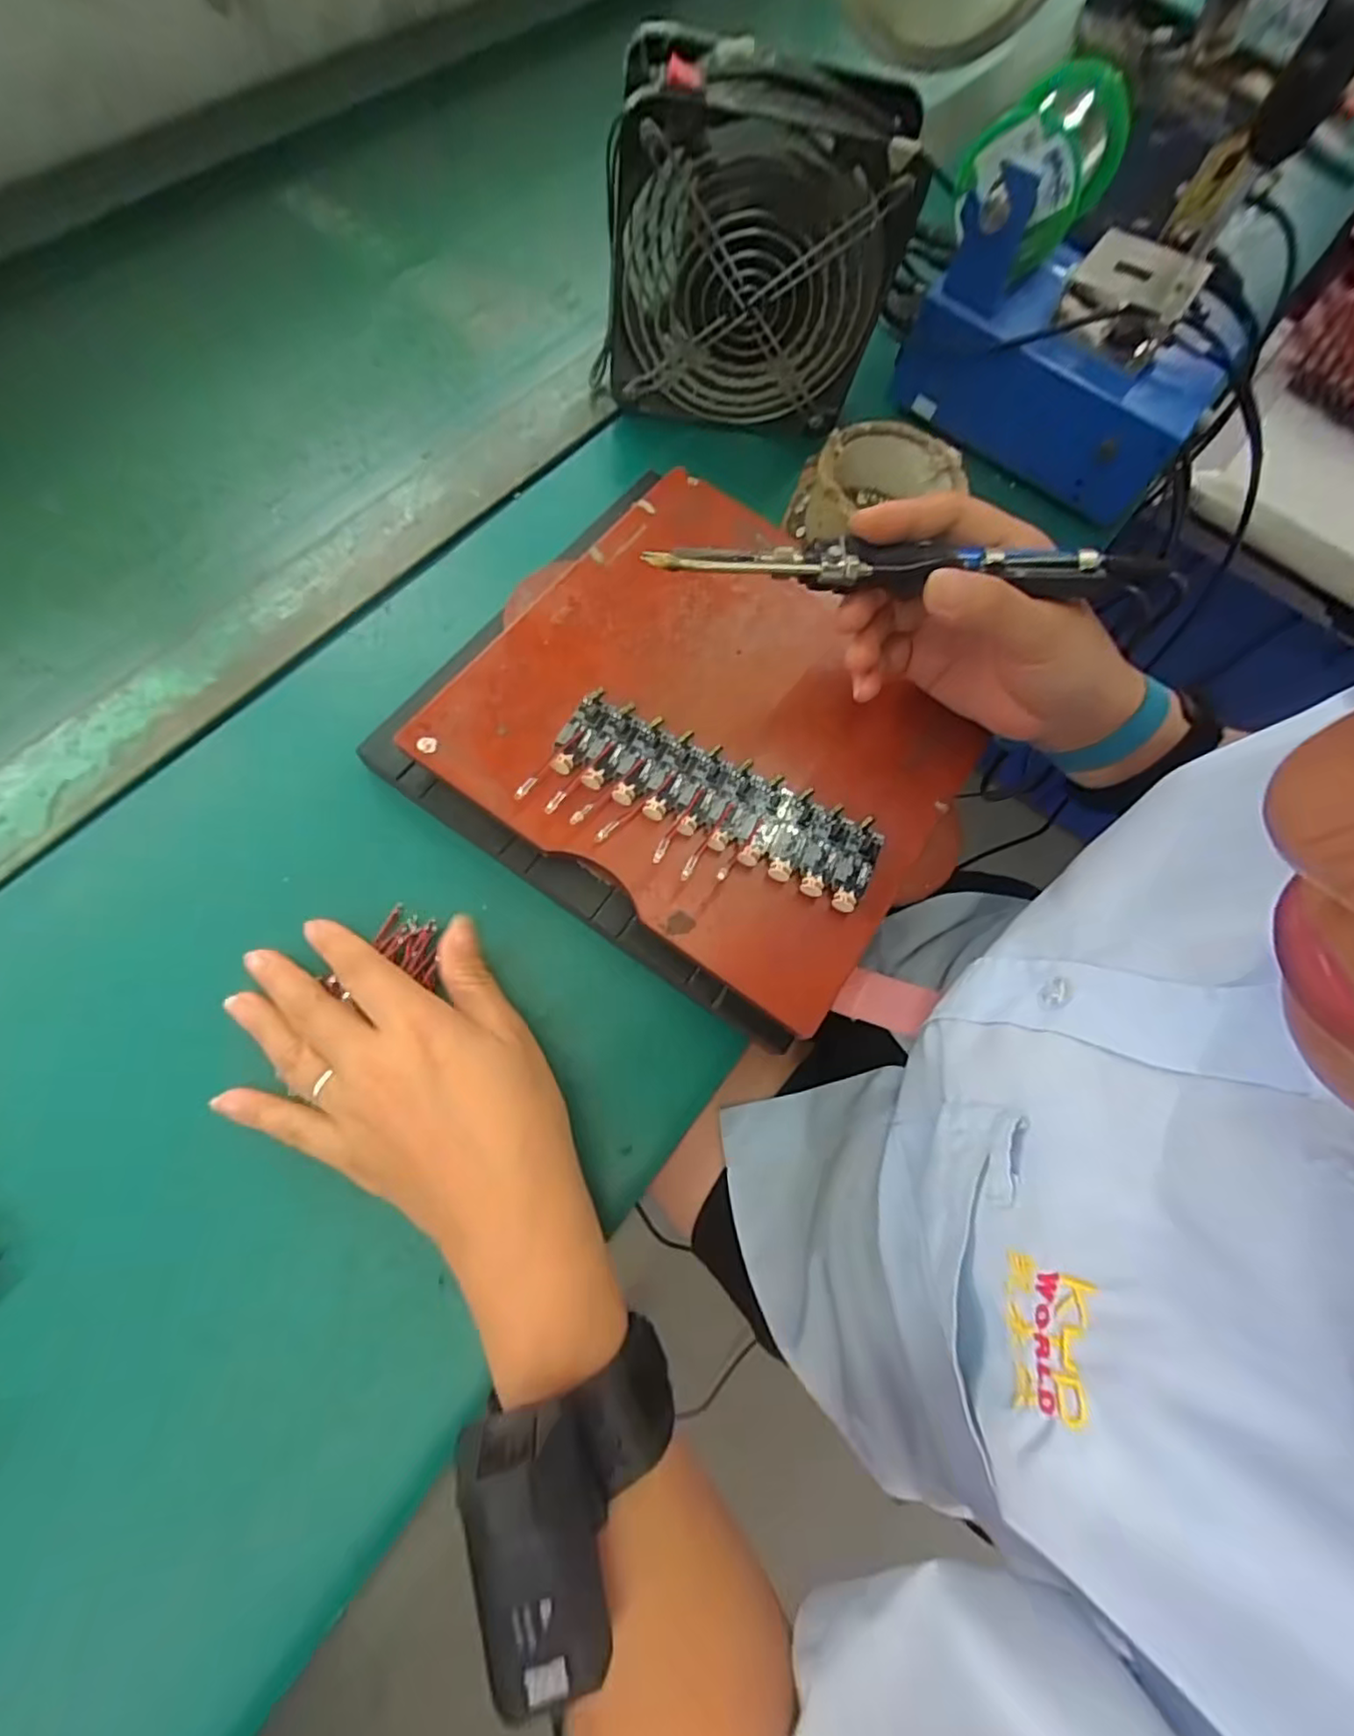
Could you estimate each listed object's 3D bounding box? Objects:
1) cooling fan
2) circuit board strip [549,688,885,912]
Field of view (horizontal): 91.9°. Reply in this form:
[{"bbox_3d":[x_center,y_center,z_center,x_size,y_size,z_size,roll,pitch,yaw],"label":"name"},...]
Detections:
[{"bbox_3d":[0.040,-0.341,0.366,0.154,0.138,0.057,4,70,-5],"label":"cooling fan"},{"bbox_3d":[0.019,-0.033,0.304,0.154,0.019,0.048,26,70,5],"label":"circuit board strip"}]

